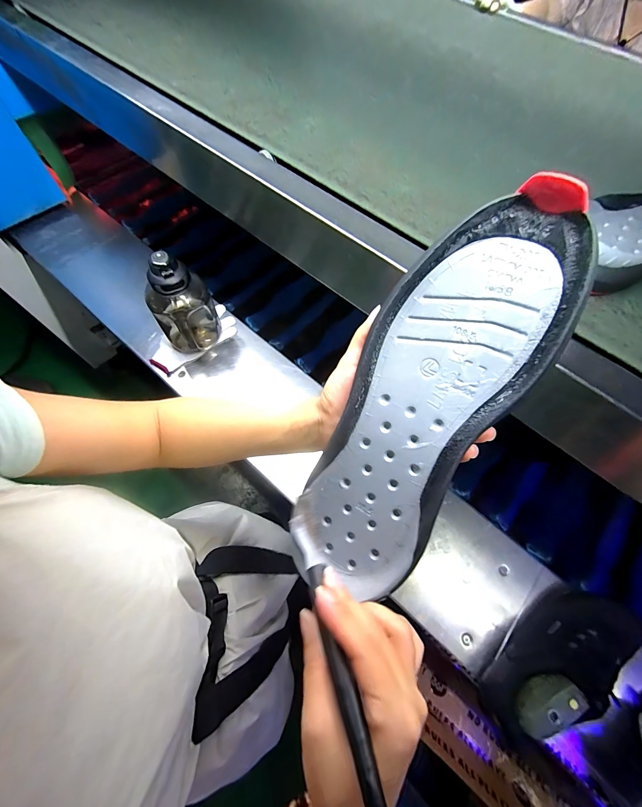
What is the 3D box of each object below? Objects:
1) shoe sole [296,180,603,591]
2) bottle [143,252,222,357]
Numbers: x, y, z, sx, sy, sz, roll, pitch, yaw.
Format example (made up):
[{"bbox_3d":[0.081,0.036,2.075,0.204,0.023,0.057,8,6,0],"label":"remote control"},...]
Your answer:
[{"bbox_3d":[0.066,0.004,0.224,0.104,0.036,0.291,30,102,12],"label":"shoe sole"},{"bbox_3d":[-0.269,-0.195,0.619,0.114,0.188,0.096,-17,66,-10],"label":"bottle"}]

